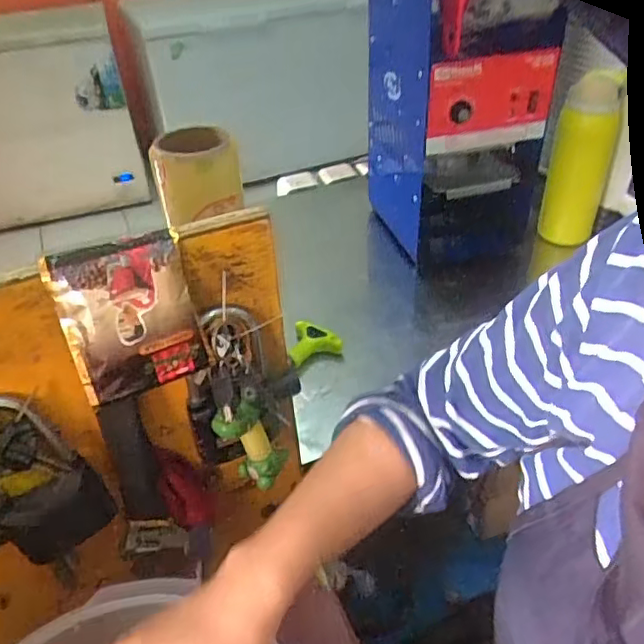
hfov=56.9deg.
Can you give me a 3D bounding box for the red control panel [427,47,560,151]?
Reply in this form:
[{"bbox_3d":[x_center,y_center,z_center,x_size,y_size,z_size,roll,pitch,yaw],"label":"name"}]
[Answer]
[{"bbox_3d":[0.240,-0.314,0.848,0.189,0.135,0.030,-13,39,-12],"label":"red control panel"}]

